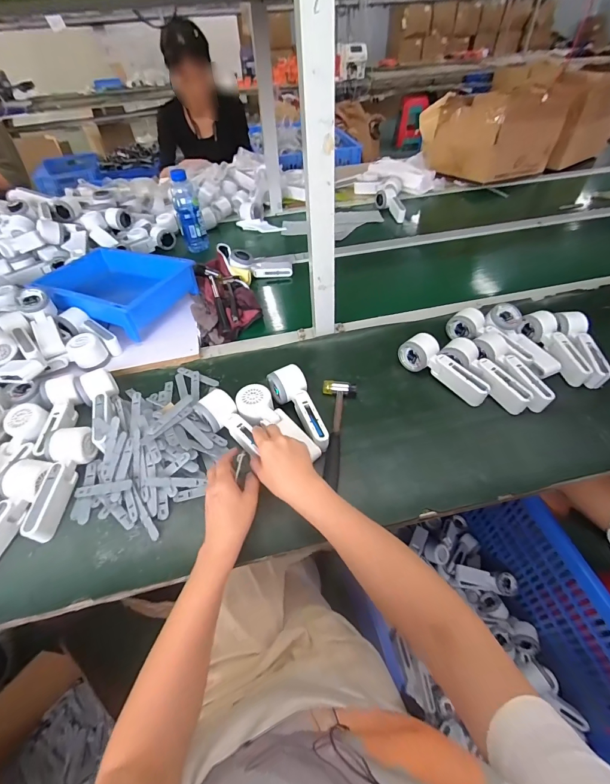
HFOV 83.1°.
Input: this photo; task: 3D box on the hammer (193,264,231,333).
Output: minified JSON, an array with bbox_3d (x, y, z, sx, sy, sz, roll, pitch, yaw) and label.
[{"bbox_3d":[-0.208,-0.228,0.800,0.062,0.032,0.238,-18,49,-13],"label":"hammer"}]

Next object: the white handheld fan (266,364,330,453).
[{"bbox_3d":[-0.011,0.031,0.568,0.057,0.054,0.158,-16,49,-12],"label":"white handheld fan"}]

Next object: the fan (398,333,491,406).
[{"bbox_3d":[0.246,-0.039,0.617,0.049,0.053,0.165,-30,53,-22],"label":"fan"}]

